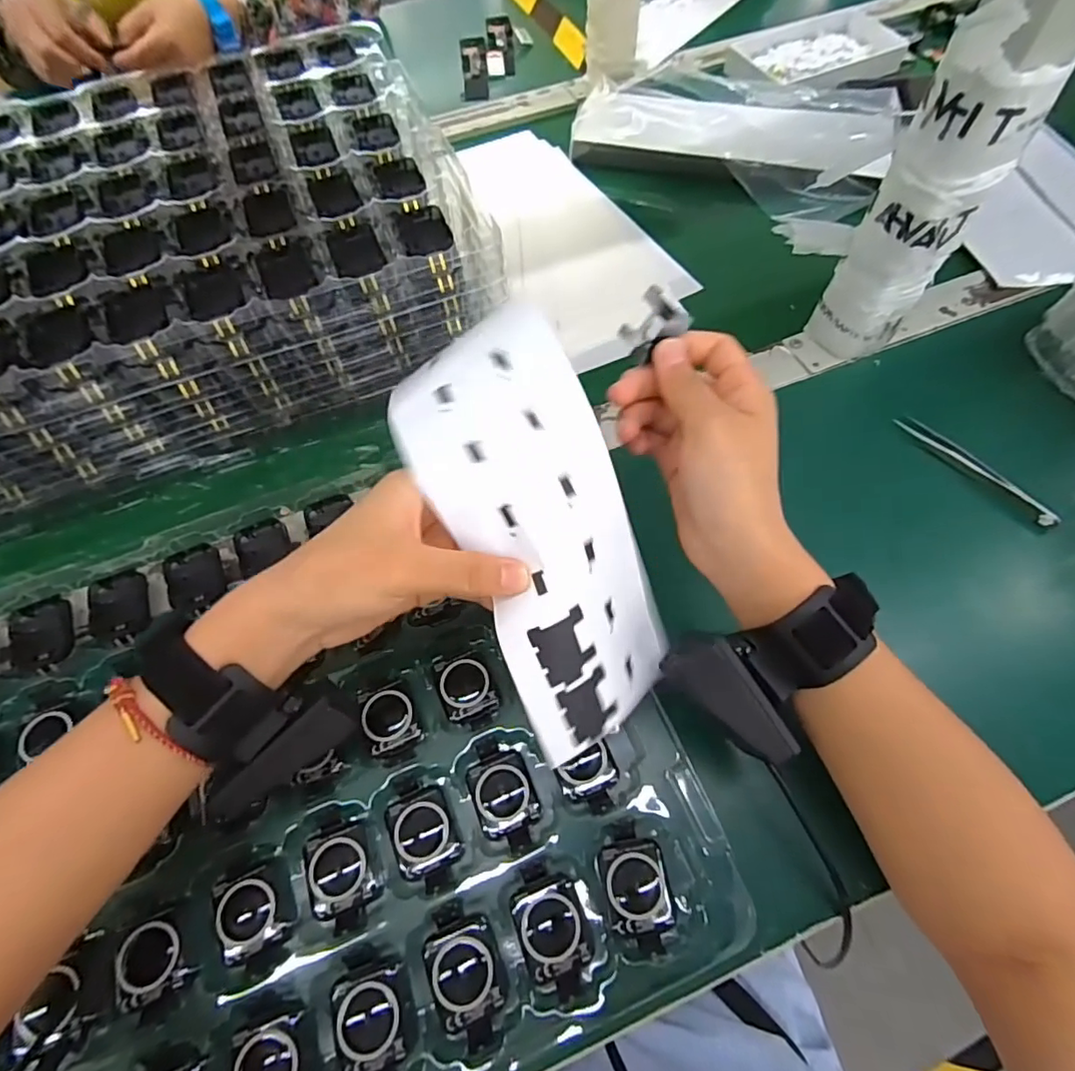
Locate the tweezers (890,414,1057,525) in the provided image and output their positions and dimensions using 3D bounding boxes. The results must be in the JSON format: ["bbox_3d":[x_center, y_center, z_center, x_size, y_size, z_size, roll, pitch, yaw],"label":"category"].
[{"bbox_3d":[0.298,-0.047,0.382,0.008,0.015,0.112,-33,67,-14],"label":"tweezers"}]

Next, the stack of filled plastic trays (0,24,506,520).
[{"bbox_3d":[-0.304,-0.210,0.430,0.469,0.092,0.311,-22,65,-9],"label":"stack of filled plastic trays"}]

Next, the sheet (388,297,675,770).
[{"bbox_3d":[0.001,-0.001,0.264,0.083,0.031,0.198,-21,94,-9],"label":"sheet"}]

